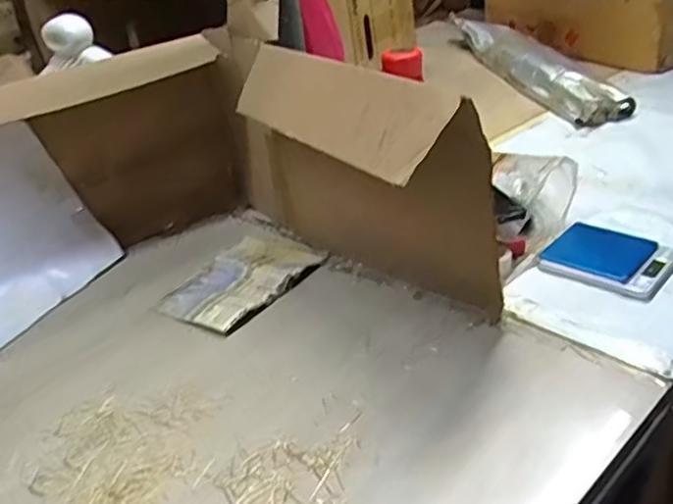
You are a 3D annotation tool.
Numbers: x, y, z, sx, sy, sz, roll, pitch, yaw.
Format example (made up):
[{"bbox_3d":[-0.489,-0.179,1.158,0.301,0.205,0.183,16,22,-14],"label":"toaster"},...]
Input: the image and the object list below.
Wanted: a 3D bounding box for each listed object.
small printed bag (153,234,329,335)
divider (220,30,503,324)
[{"bbox_3d":[-0.121,0.032,0.805,0.140,0.018,0.191,15,36,35],"label":"small printed bag"},{"bbox_3d":[-0.012,-0.098,0.762,0.101,0.262,0.498,-21,31,-24],"label":"divider"}]

